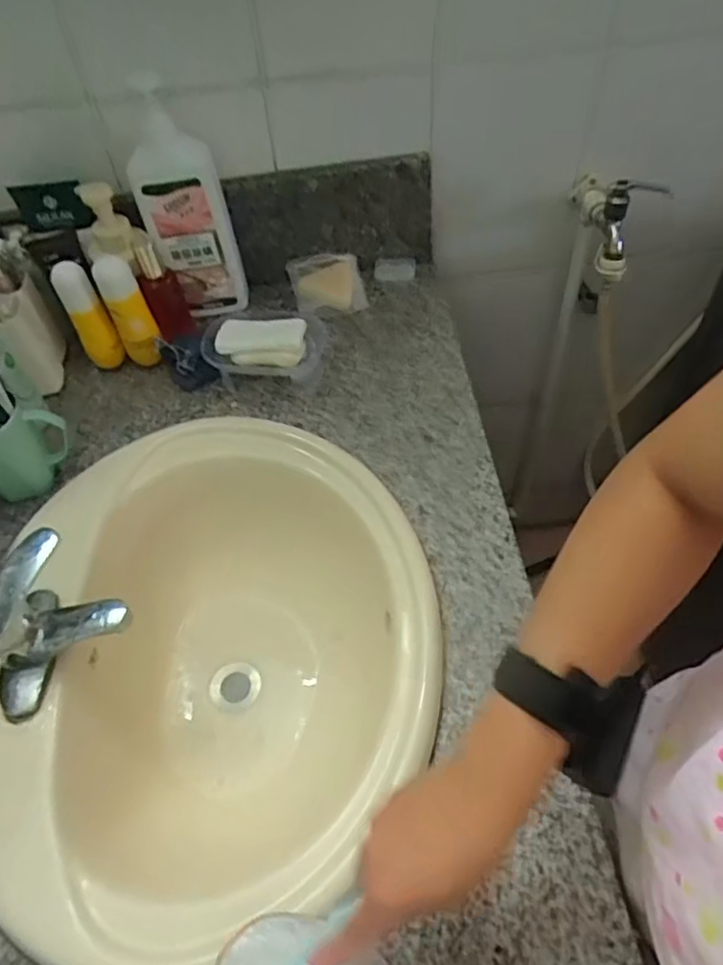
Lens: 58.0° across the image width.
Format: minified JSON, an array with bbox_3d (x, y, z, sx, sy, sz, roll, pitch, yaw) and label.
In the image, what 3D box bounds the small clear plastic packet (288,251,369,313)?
[{"bbox_3d":[-0.047,-0.275,0.919,0.095,0.020,0.097,-13,76,-6],"label":"small clear plastic packet"}]

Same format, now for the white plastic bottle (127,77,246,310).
[{"bbox_3d":[-0.218,-0.339,0.810,0.106,0.273,0.071,-22,56,-13],"label":"white plastic bottle"}]

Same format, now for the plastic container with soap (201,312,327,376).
[{"bbox_3d":[-0.120,-0.164,0.815,0.148,0.055,0.093,3,52,4],"label":"plastic container with soap"}]

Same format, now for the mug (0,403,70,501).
[{"bbox_3d":[-0.388,-0.045,0.719,0.106,0.105,0.070,-36,59,-24],"label":"mug"}]

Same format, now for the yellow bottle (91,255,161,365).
[{"bbox_3d":[-0.282,-0.201,0.808,0.049,0.153,0.043,-21,54,-14],"label":"yellow bottle"}]

